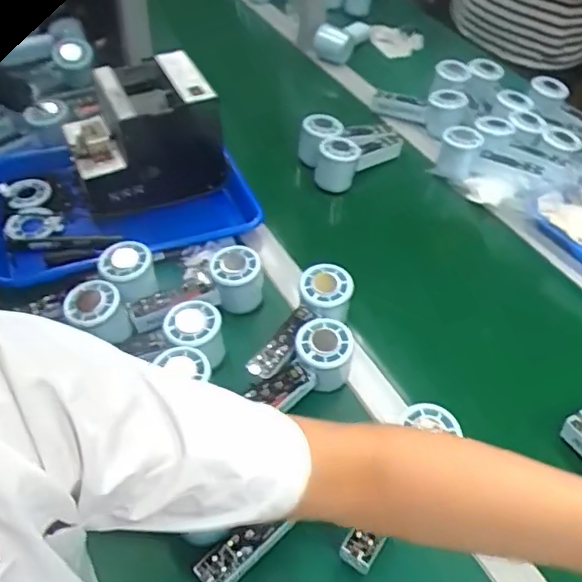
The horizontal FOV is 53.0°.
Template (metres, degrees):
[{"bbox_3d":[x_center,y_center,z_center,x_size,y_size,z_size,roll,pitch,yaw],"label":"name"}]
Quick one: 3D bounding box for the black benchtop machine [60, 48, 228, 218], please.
[{"bbox_3d":[-0.187,-0.199,0.737,0.177,0.137,0.128,-18,50,-18],"label":"black benchtop machine"}]

